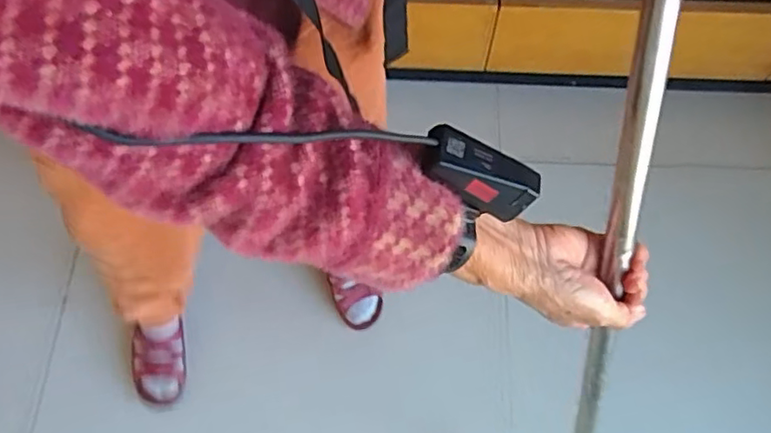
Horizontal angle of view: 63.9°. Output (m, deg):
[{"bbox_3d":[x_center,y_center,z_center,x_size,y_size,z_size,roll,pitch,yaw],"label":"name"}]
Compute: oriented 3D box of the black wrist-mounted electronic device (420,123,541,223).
[{"bbox_3d":[0.054,-0.025,0.361,0.072,0.023,0.032,28,68,-19],"label":"black wrist-mounted electronic device"}]

